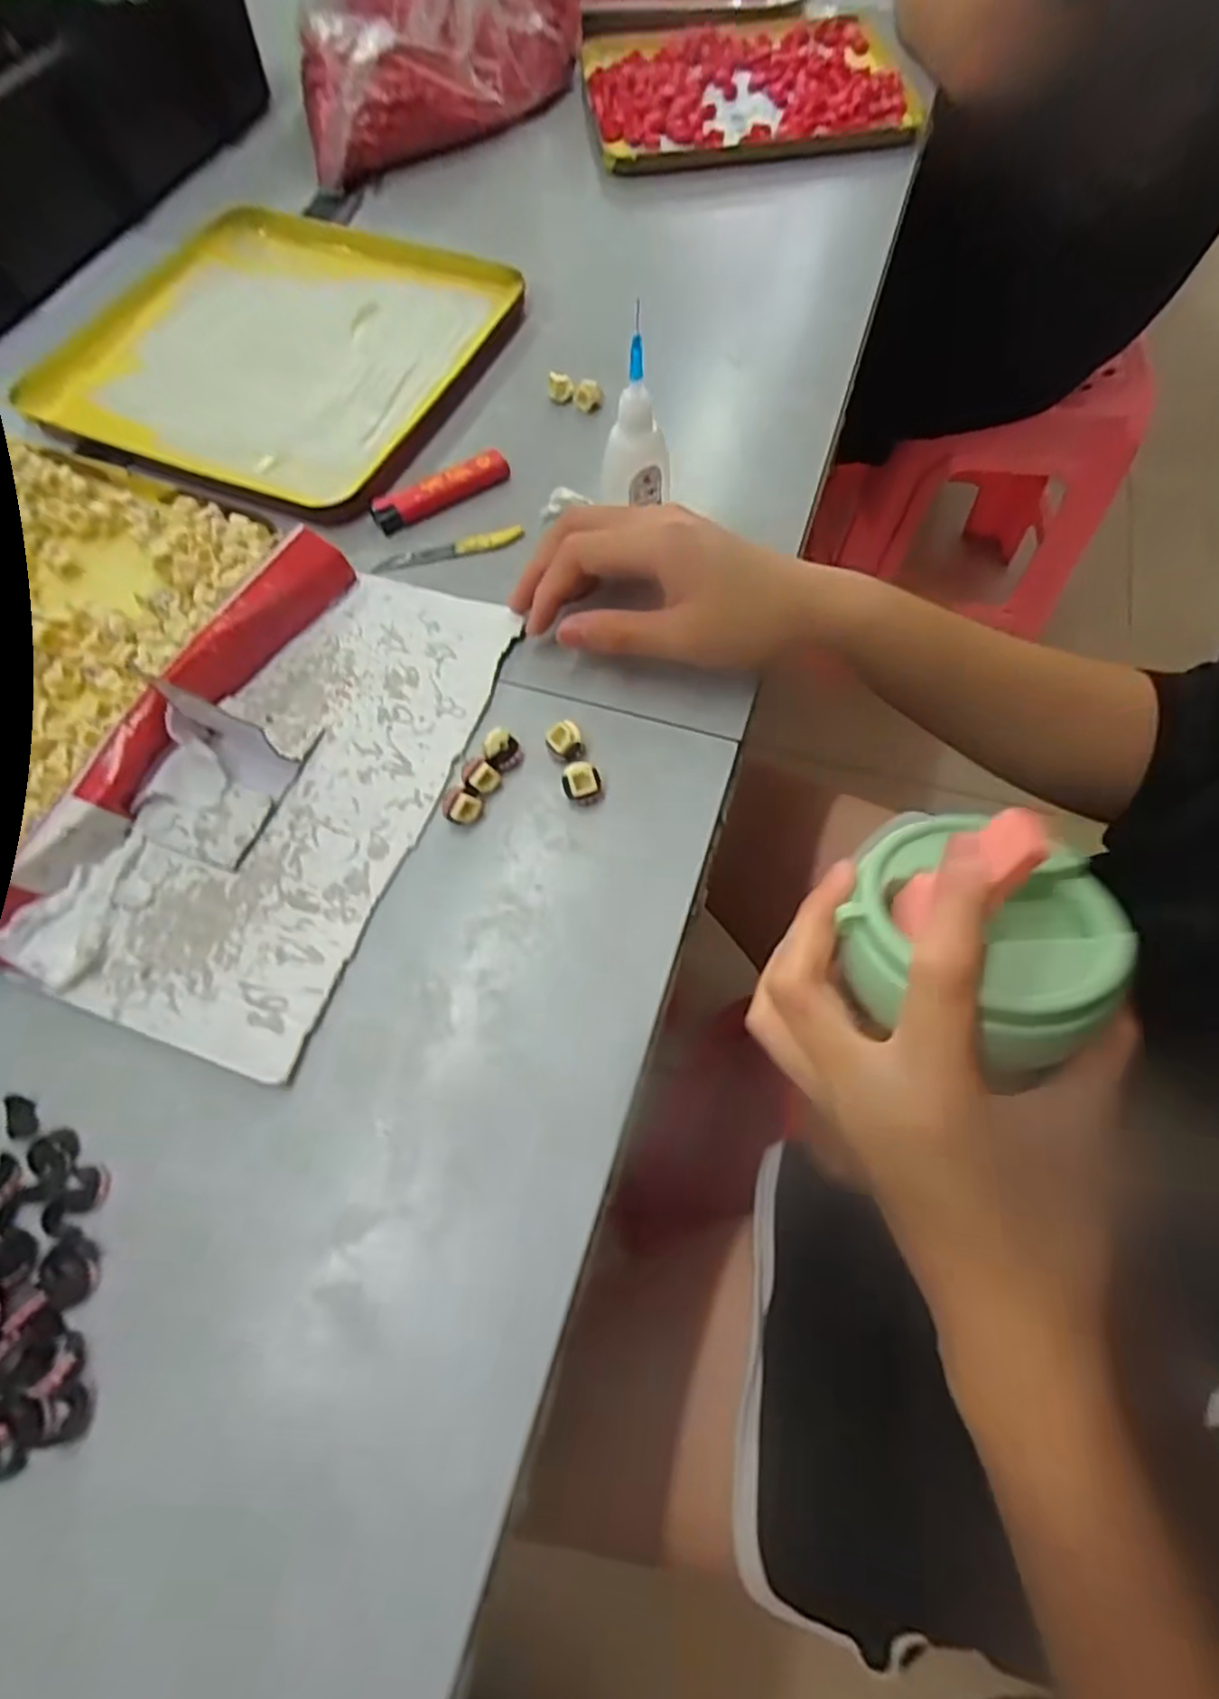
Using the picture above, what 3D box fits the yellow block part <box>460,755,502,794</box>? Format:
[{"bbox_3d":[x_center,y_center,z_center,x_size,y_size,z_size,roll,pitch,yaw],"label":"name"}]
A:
[{"bbox_3d":[-0.057,-0.032,0.305,0.016,0.014,0.013,29,70,15],"label":"yellow block part"}]

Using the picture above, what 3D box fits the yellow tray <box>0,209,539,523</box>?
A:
[{"bbox_3d":[-0.198,-0.311,0.433,0.225,0.023,0.241,22,69,12],"label":"yellow tray"}]

